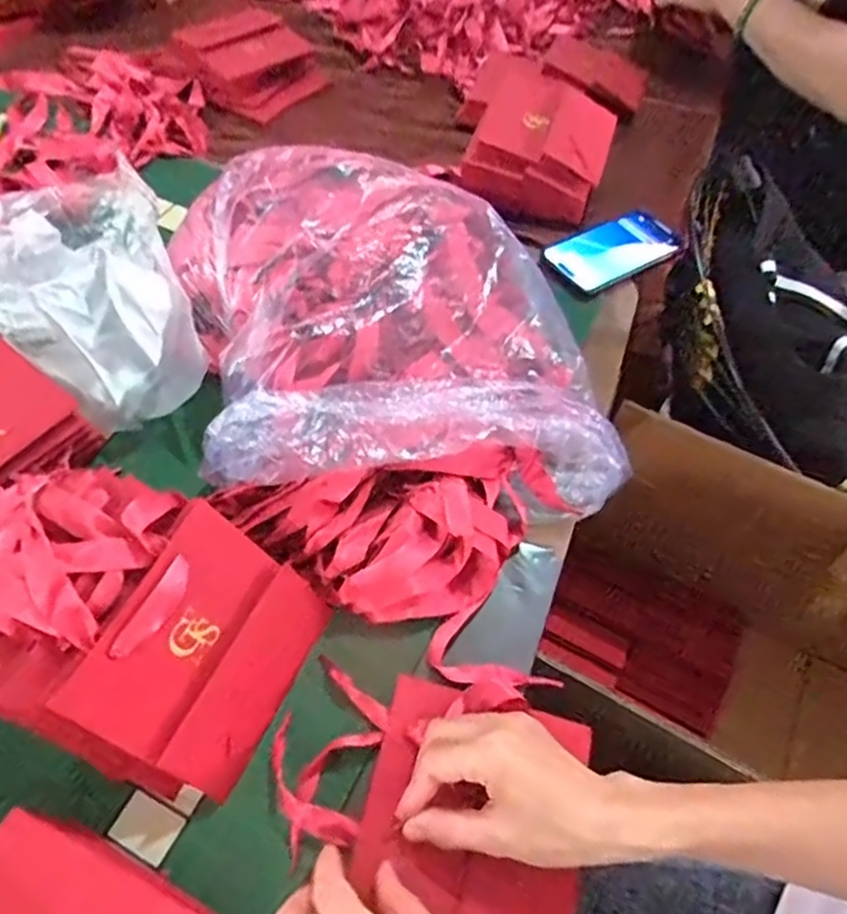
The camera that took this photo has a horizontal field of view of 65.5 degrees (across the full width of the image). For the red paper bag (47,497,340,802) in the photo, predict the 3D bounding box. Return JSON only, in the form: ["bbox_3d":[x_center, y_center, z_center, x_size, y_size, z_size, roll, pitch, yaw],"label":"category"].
[{"bbox_3d":[-0.131,0.121,0.413,0.007,0.129,0.136,-5,47,46],"label":"red paper bag"}]

